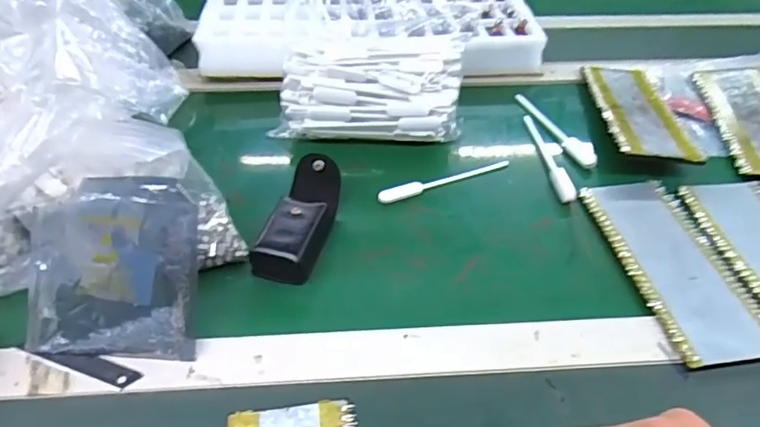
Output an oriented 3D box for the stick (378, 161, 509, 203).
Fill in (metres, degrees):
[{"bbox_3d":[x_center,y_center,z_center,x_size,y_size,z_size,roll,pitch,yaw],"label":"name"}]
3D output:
[{"bbox_3d":[0.067,-0.035,0.550,0.145,0.007,0.017,-16,48,-17],"label":"stick"}]

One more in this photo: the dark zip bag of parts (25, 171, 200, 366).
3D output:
[{"bbox_3d":[-0.197,0.040,0.399,0.124,0.130,0.013,1,3,4],"label":"dark zip bag of parts"}]

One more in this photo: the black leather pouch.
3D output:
[{"bbox_3d":[-0.071,0.000,0.483,0.049,0.033,0.123,12,46,9],"label":"black leather pouch"}]

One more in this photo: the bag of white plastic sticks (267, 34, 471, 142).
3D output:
[{"bbox_3d":[-0.011,-0.135,0.582,0.196,0.087,0.087,2,45,0],"label":"bag of white plastic sticks"}]

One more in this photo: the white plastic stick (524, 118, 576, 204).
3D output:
[{"bbox_3d":[0.178,-0.066,0.575,0.015,0.009,0.148,-2,45,-4],"label":"white plastic stick"}]

